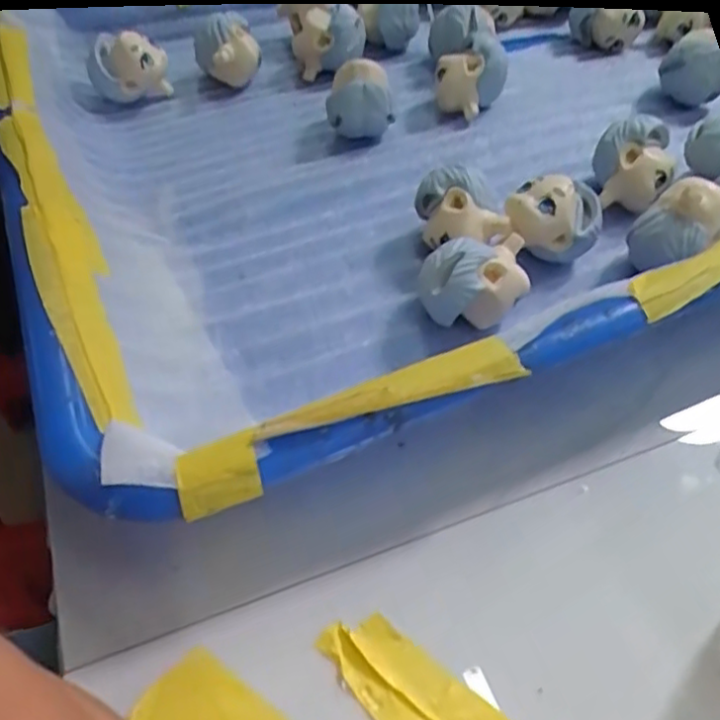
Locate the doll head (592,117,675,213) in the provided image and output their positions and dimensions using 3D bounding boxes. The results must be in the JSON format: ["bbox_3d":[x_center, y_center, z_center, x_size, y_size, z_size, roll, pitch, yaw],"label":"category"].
[{"bbox_3d":[0.084,-0.061,0.206,0.022,0.022,0.025,16,54,15],"label":"doll head"}]

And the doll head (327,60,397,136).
[{"bbox_3d":[0.000,-0.089,0.230,0.022,0.023,0.023,-5,51,-2],"label":"doll head"}]

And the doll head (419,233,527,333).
[{"bbox_3d":[0.030,-0.021,0.177,0.027,0.024,0.022,8,52,9],"label":"doll head"}]

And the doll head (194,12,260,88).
[{"bbox_3d":[-0.049,-0.116,0.250,0.022,0.030,0.024,-8,51,-4],"label":"doll head"}]

